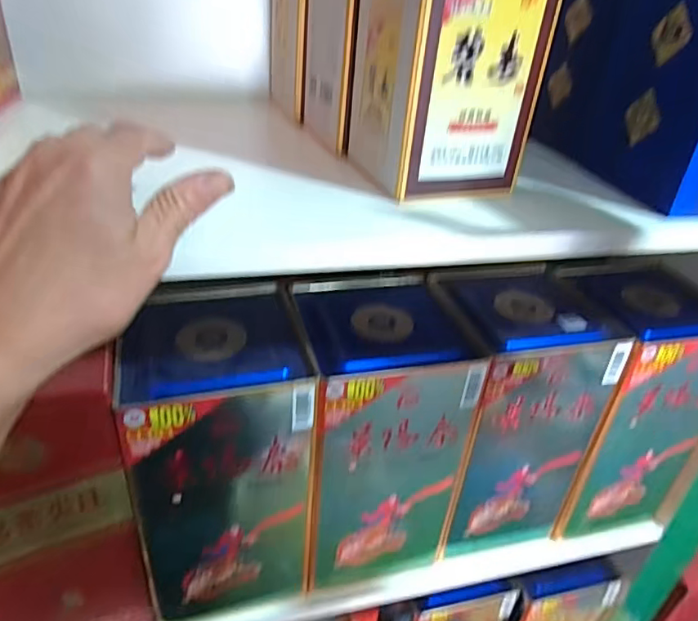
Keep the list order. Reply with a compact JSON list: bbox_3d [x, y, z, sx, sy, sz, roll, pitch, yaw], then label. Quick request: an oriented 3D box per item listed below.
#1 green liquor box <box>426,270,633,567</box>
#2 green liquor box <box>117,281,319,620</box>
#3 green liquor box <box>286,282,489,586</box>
[{"bbox_3d":[0.152,0.105,0.581,0.145,0.255,0.138,-5,33,-16],"label":"green liquor box"},{"bbox_3d":[-0.118,0.128,0.506,0.136,0.258,0.150,-5,33,-17],"label":"green liquor box"},{"bbox_3d":[0.017,0.119,0.544,0.140,0.258,0.145,-5,33,-17],"label":"green liquor box"}]

